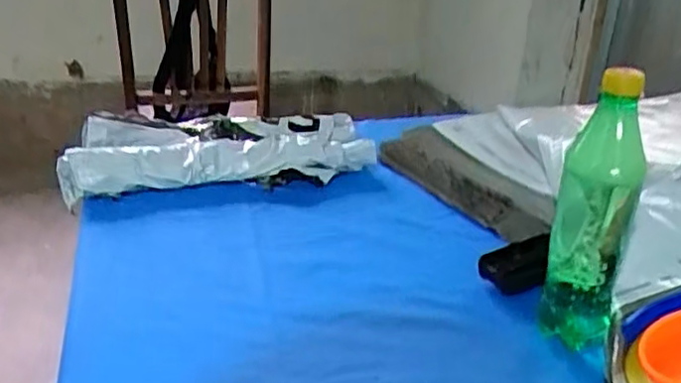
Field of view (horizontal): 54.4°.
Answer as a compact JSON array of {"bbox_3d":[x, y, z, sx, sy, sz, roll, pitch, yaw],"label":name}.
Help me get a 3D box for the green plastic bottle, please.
[{"bbox_3d":[0.203,0.025,0.535,0.056,0.227,0.067,9,26,17],"label":"green plastic bottle"}]

